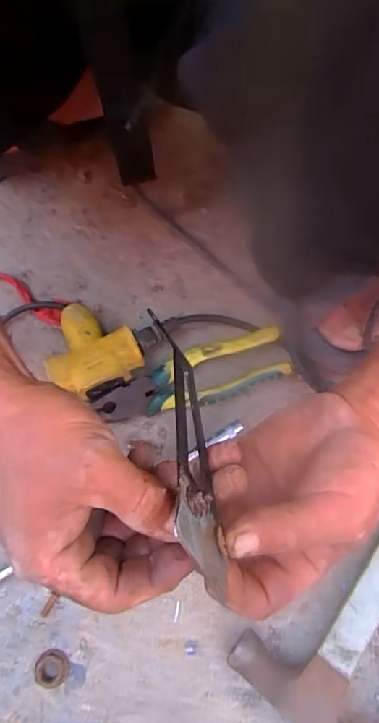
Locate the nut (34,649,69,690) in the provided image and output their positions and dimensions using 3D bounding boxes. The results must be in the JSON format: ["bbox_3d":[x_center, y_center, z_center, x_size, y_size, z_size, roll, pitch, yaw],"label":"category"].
[{"bbox_3d":[-0.106,0.234,0.370,0.025,0.012,0.025,-1,69,2],"label":"nut"}]

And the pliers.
[{"bbox_3d":[0.002,0.019,0.443,0.176,0.025,0.046,-20,69,-5],"label":"pliers"}]

